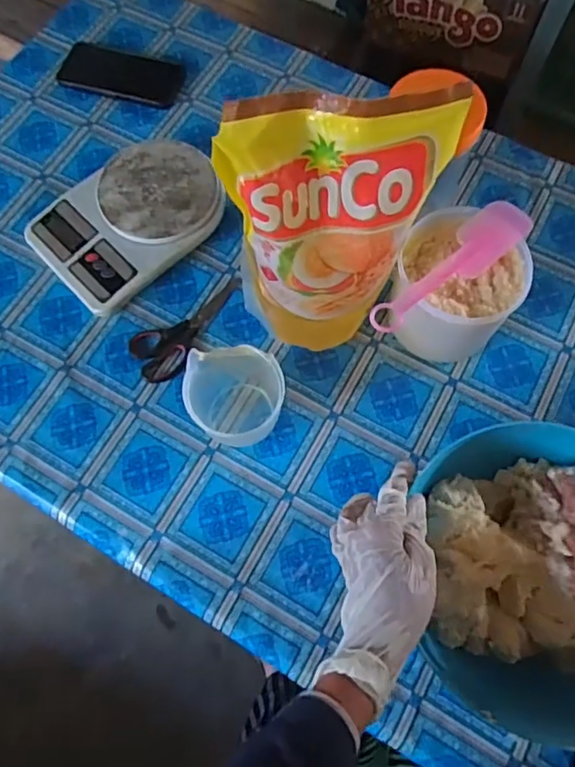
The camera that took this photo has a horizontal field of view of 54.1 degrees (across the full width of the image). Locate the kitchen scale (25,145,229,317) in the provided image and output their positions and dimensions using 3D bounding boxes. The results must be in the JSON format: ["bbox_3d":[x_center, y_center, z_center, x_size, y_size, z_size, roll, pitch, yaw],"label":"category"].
[{"bbox_3d":[-0.188,-0.198,0.676,0.216,0.042,0.161,-40,75,-13],"label":"kitchen scale"}]

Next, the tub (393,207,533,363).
[{"bbox_3d":[0.172,-0.096,0.592,0.121,0.113,0.111,0,70,0],"label":"tub"}]

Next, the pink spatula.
[{"bbox_3d":[0.156,-0.110,0.540,0.190,0.018,0.050,-39,74,-12],"label":"pink spatula"}]

